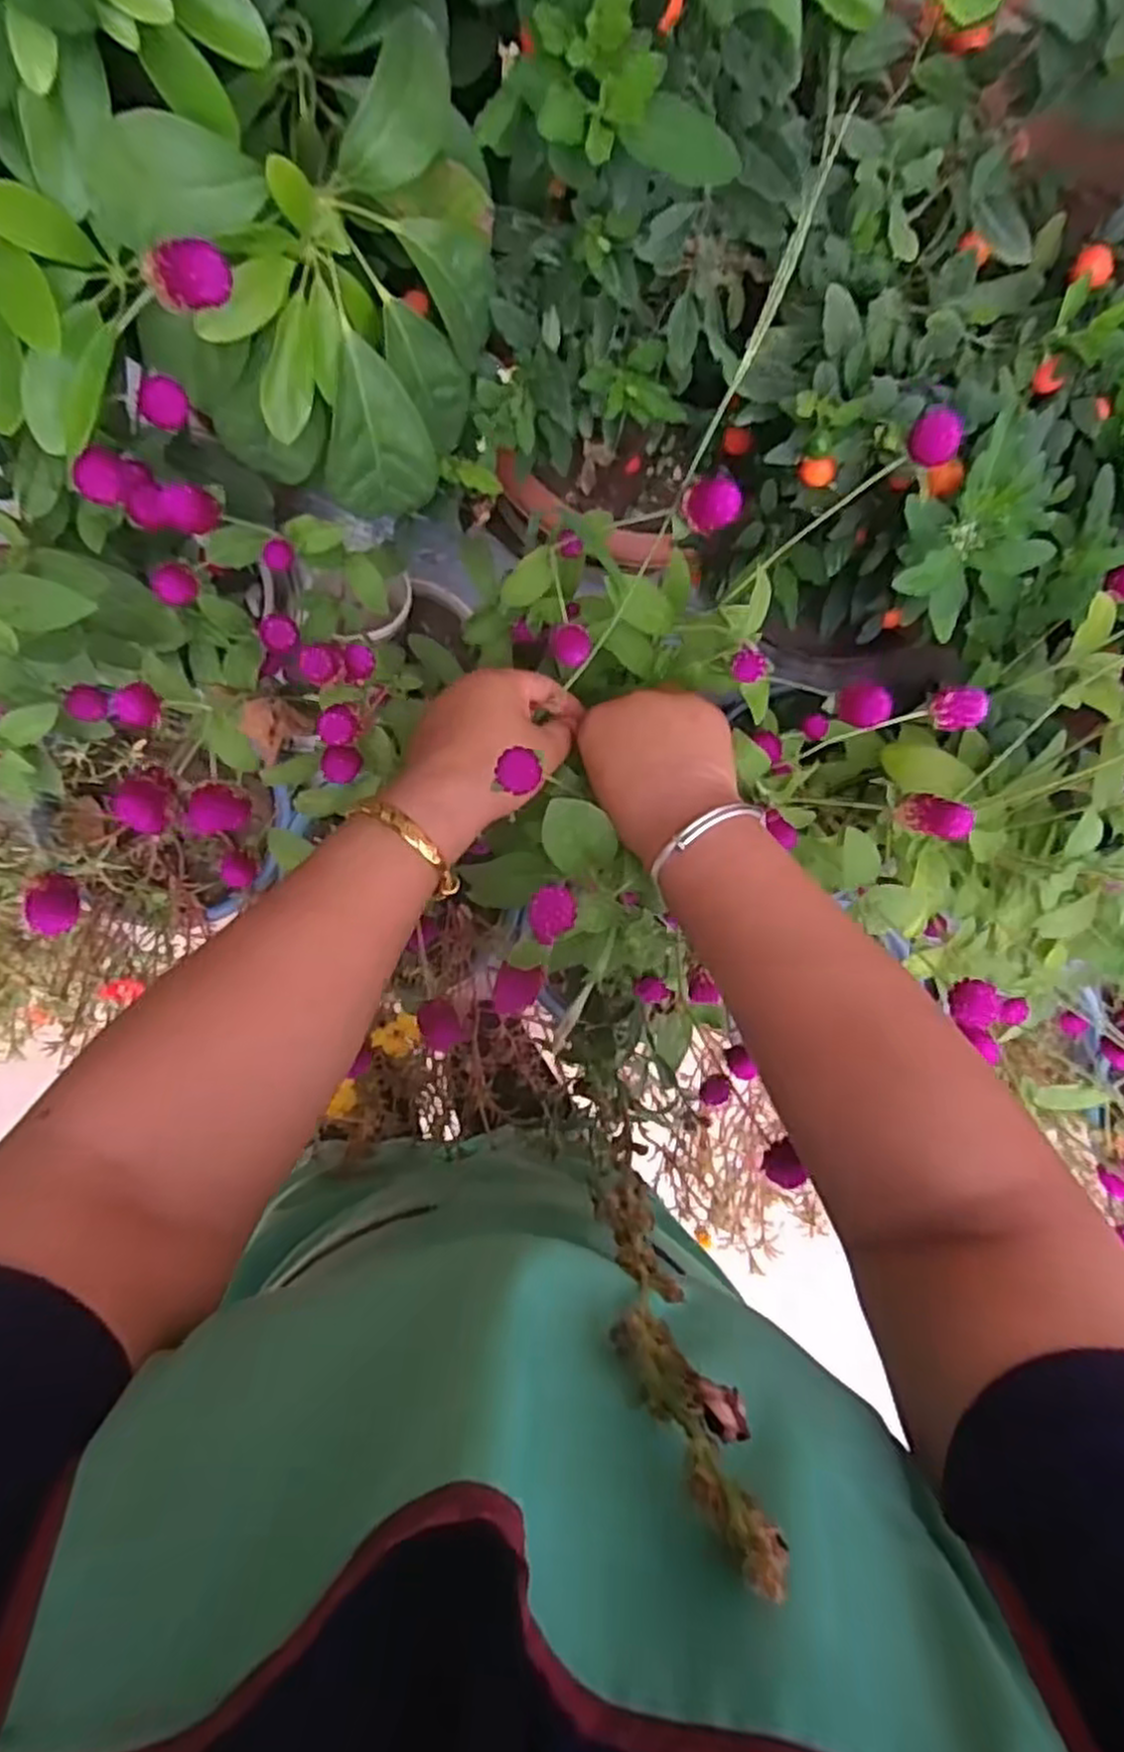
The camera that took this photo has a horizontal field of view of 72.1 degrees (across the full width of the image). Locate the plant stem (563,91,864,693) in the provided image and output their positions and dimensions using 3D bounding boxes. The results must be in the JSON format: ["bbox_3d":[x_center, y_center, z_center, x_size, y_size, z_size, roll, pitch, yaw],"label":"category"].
[{"bbox_3d":[0.055,-0.180,0.340,0.011,0.009,0.235,22,133,-9],"label":"plant stem"}]

